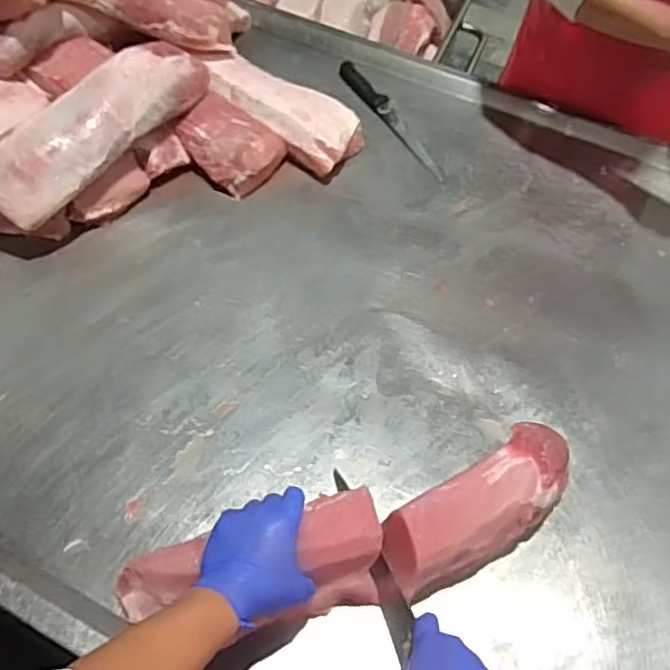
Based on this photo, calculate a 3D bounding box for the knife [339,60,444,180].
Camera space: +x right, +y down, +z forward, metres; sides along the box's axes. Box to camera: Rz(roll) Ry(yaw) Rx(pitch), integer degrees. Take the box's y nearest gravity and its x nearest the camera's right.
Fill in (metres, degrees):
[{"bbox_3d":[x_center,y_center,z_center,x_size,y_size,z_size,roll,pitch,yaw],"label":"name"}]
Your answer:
[{"bbox_3d":[0.096,-0.401,1.211,0.046,0.018,0.341,-22,60,-21],"label":"knife"}]

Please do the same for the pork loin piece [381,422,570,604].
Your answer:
[{"bbox_3d":[0.160,0.196,0.733,0.243,0.093,0.086,-29,63,-24],"label":"pork loin piece"}]

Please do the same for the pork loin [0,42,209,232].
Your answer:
[{"bbox_3d":[-0.353,-0.331,1.005,0.126,0.080,0.418,28,57,13],"label":"pork loin"}]

